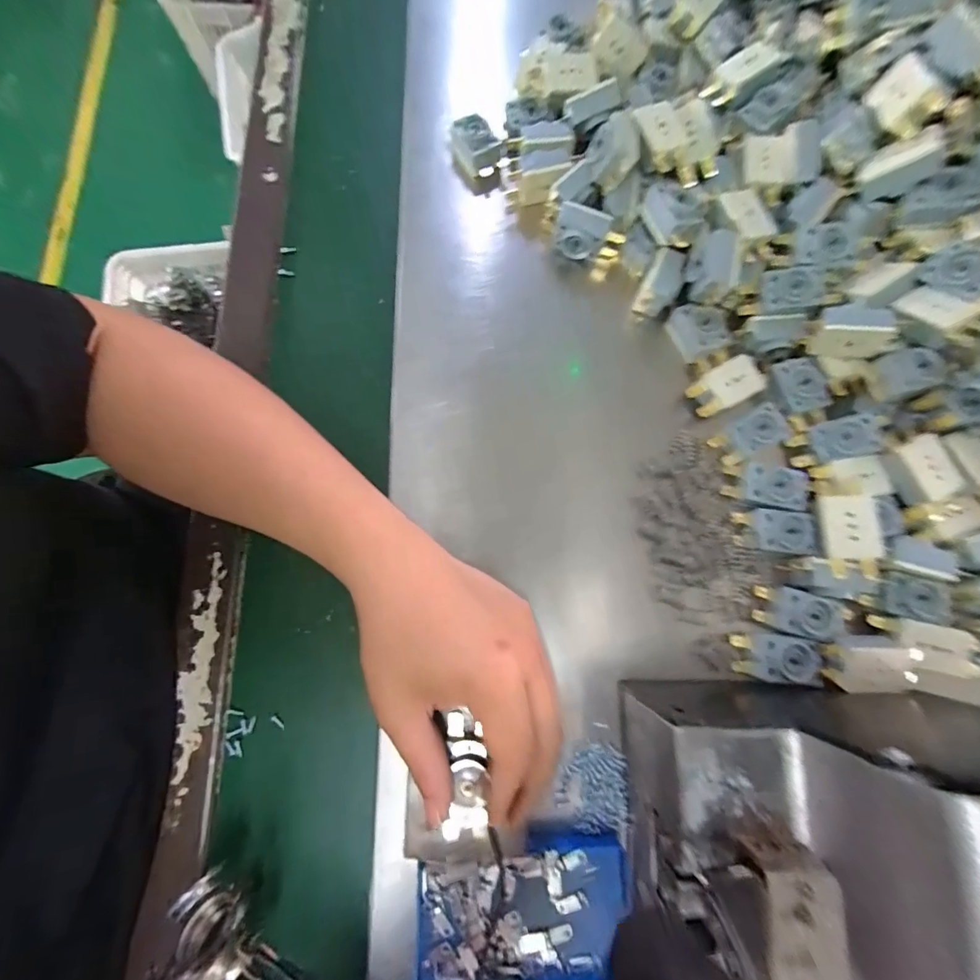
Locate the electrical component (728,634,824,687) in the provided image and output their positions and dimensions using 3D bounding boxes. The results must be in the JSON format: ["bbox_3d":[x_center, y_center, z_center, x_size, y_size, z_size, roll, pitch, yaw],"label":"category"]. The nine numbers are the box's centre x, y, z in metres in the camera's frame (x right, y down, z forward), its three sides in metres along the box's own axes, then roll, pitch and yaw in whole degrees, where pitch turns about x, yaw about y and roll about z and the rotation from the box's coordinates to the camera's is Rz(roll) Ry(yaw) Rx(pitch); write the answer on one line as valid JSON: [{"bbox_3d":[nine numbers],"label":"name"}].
[{"bbox_3d":[0.172,0.101,0.264,0.044,0.013,0.026,4,78,1],"label":"electrical component"}]

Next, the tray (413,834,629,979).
[{"bbox_3d":[0.018,0.231,0.236,0.112,0.016,0.073,2,78,0],"label":"tray"}]

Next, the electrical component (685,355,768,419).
[{"bbox_3d":[0.157,-0.068,0.294,0.044,0.015,0.027,-29,79,-6],"label":"electrical component"}]

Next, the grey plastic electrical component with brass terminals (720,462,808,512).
[{"bbox_3d":[0.181,-0.003,0.283,0.048,0.011,0.027,13,78,3],"label":"grey plastic electrical component with brass terminals"}]

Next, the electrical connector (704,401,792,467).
[{"bbox_3d":[0.173,-0.036,0.290,0.044,0.011,0.026,-31,80,-6],"label":"electrical connector"}]

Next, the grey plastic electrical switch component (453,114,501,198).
[{"bbox_3d":[-0.010,-0.253,0.333,0.032,0.021,0.049,-23,79,-5],"label":"grey plastic electrical switch component"}]

